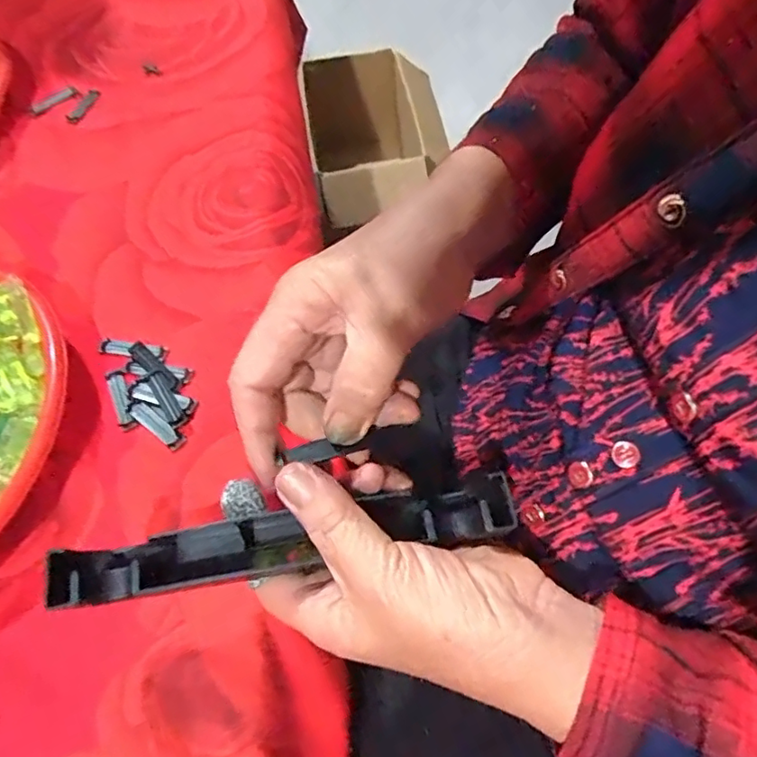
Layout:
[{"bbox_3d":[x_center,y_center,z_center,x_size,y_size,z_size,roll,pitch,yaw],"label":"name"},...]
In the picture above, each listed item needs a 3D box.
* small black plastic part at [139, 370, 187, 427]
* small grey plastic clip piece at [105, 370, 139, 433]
[{"bbox_3d":[-0.132,0.012,0.357,0.012,0.004,0.043,-33,66,-15],"label":"small black plastic part"},{"bbox_3d":[-0.159,0.013,0.359,0.012,0.004,0.043,-26,65,-12],"label":"small grey plastic clip piece"}]

